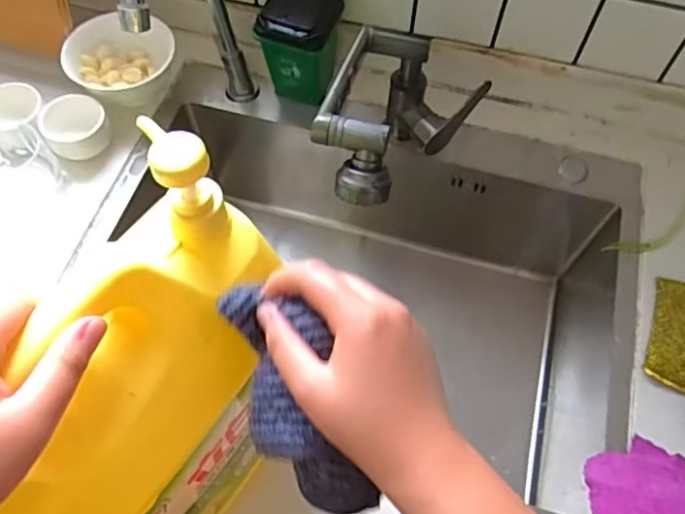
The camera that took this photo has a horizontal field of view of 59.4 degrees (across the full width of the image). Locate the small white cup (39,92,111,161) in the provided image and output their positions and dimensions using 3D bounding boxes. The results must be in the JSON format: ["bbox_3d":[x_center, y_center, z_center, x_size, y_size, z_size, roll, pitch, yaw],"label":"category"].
[{"bbox_3d":[-0.294,-0.144,0.661,0.067,0.035,0.065,1,62,-2],"label":"small white cup"}]

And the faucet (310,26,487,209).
[{"bbox_3d":[0.052,-0.117,0.589,0.123,0.155,0.207,19,63,8],"label":"faucet"}]

